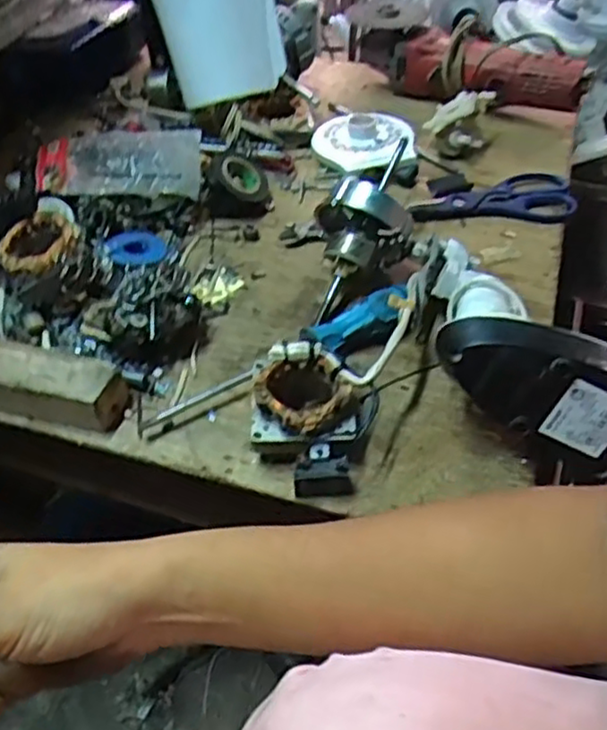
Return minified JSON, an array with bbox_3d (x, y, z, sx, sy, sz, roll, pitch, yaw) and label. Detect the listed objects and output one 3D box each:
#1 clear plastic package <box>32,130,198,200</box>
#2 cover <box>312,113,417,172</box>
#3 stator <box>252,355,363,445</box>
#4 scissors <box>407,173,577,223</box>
[{"bbox_3d":[-0.176,-0.196,0.682,0.150,0.024,0.102,-3,50,-4],"label":"clear plastic package"},{"bbox_3d":[0.059,-0.240,0.758,0.109,0.033,0.095,20,50,17],"label":"cover"},{"bbox_3d":[0.001,0.032,0.503,0.075,0.051,0.067,1,47,0],"label":"stator"},{"bbox_3d":[0.187,-0.168,0.718,0.166,0.015,0.064,-2,47,-2],"label":"scissors"}]

